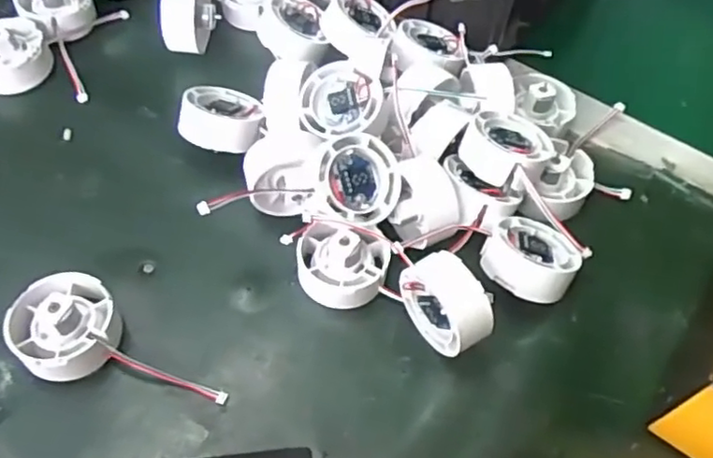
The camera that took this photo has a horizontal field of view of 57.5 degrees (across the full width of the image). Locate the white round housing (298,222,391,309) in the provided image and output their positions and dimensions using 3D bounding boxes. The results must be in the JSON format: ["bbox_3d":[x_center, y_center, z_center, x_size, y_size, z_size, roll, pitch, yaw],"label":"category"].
[{"bbox_3d":[-0.009,0.021,0.388,0.052,0.031,0.046,13,57,4],"label":"white round housing"}]

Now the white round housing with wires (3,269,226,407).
[{"bbox_3d":[-0.135,0.069,0.349,0.119,0.033,0.059,35,61,18],"label":"white round housing with wires"}]

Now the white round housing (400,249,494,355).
[{"bbox_3d":[0.050,0.044,0.364,0.026,0.048,0.053,-30,64,-22],"label":"white round housing"}]

